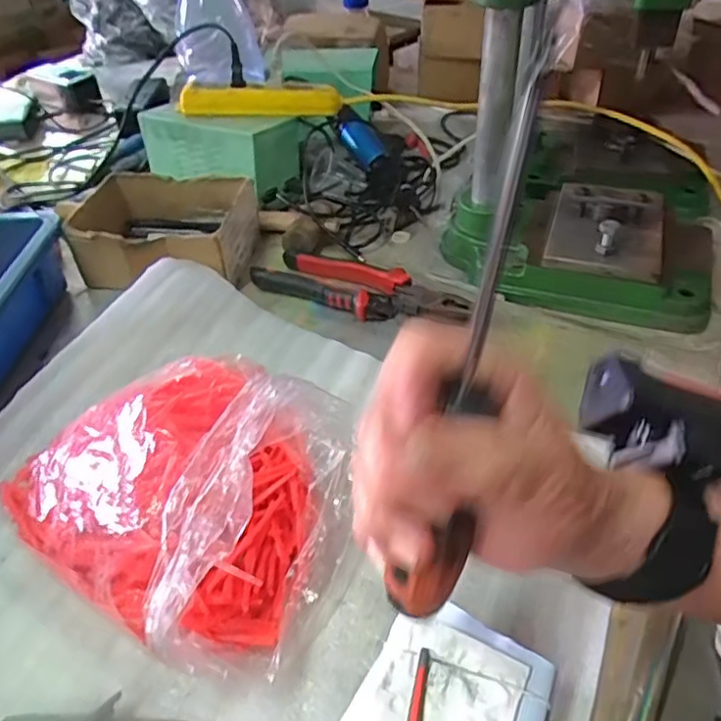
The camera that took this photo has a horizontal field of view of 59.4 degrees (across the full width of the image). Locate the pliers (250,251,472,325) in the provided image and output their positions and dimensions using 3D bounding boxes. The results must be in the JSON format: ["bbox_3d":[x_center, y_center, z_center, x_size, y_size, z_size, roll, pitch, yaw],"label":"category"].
[{"bbox_3d":[0.001,-0.069,0.600,0.207,0.021,0.058,15,46,20],"label":"pliers"}]

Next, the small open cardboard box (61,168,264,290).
[{"bbox_3d":[-0.200,-0.134,0.652,0.168,0.066,0.128,3,43,9],"label":"small open cardboard box"}]

